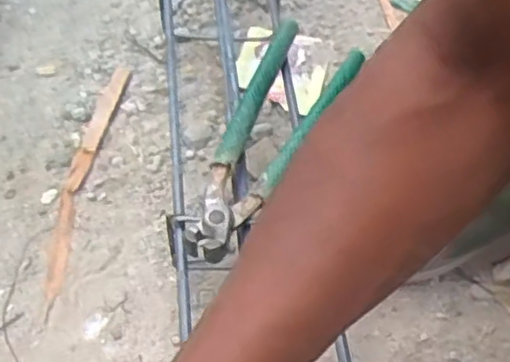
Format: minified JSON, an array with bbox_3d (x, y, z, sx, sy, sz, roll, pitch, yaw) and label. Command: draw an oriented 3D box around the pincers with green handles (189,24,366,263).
[{"bbox_3d":[0.003,-0.040,0.513,0.070,0.019,0.241,24,56,16],"label":"pincers with green handles"}]

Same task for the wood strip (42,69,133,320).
[{"bbox_3d":[-0.159,-0.008,0.607,0.024,0.006,0.278,7,52,2],"label":"wood strip"}]

